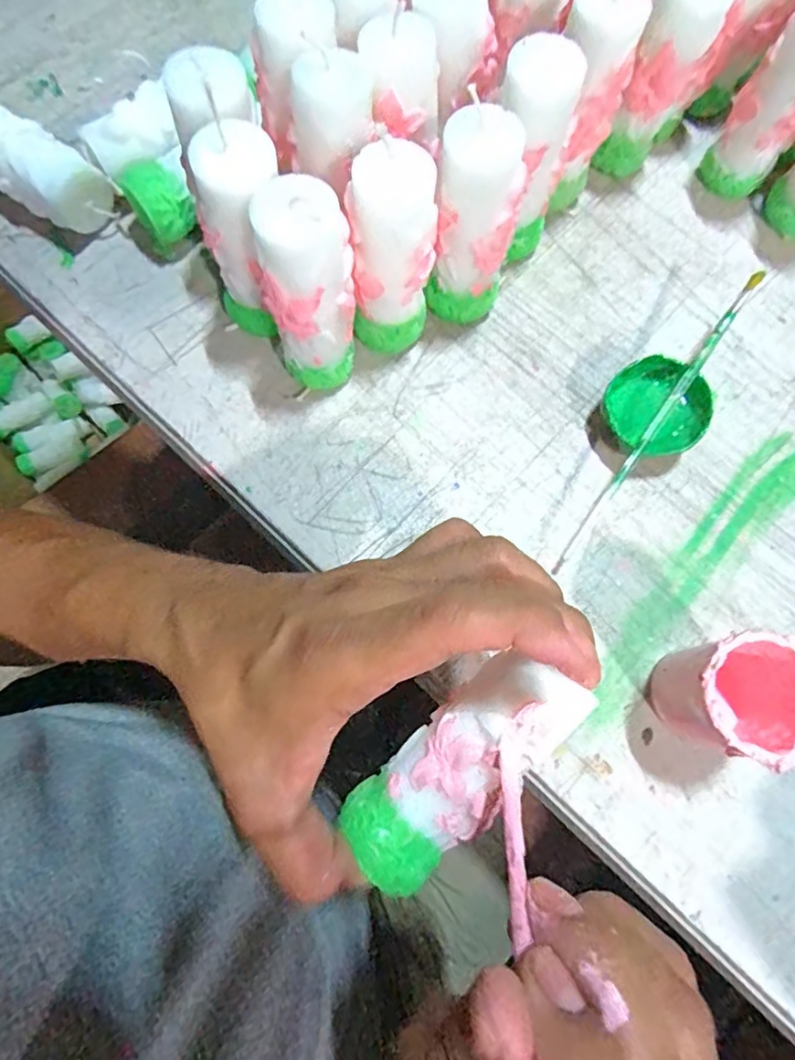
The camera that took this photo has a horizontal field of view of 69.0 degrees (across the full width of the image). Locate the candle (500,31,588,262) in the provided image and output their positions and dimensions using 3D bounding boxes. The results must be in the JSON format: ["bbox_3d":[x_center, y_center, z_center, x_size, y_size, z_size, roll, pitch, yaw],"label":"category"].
[{"bbox_3d":[0.069,-0.197,0.312,0.034,0.110,0.036,-42,80,-12],"label":"candle"}]

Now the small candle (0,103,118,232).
[{"bbox_3d":[-0.224,-0.214,0.341,0.113,0.043,0.034,29,75,6],"label":"small candle"}]

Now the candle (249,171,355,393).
[{"bbox_3d":[-0.045,-0.110,0.283,0.046,0.109,0.038,7,74,0],"label":"candle"}]

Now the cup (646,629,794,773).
[{"bbox_3d":[0.146,0.074,0.260,0.046,0.064,0.050,1,74,-2],"label":"cup"}]

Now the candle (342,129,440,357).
[{"bbox_3d":[-0.003,-0.132,0.291,0.040,0.109,0.033,4,74,-1],"label":"candle"}]

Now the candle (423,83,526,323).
[{"bbox_3d":[0.039,-0.154,0.300,0.038,0.107,0.038,11,74,1],"label":"candle"}]

